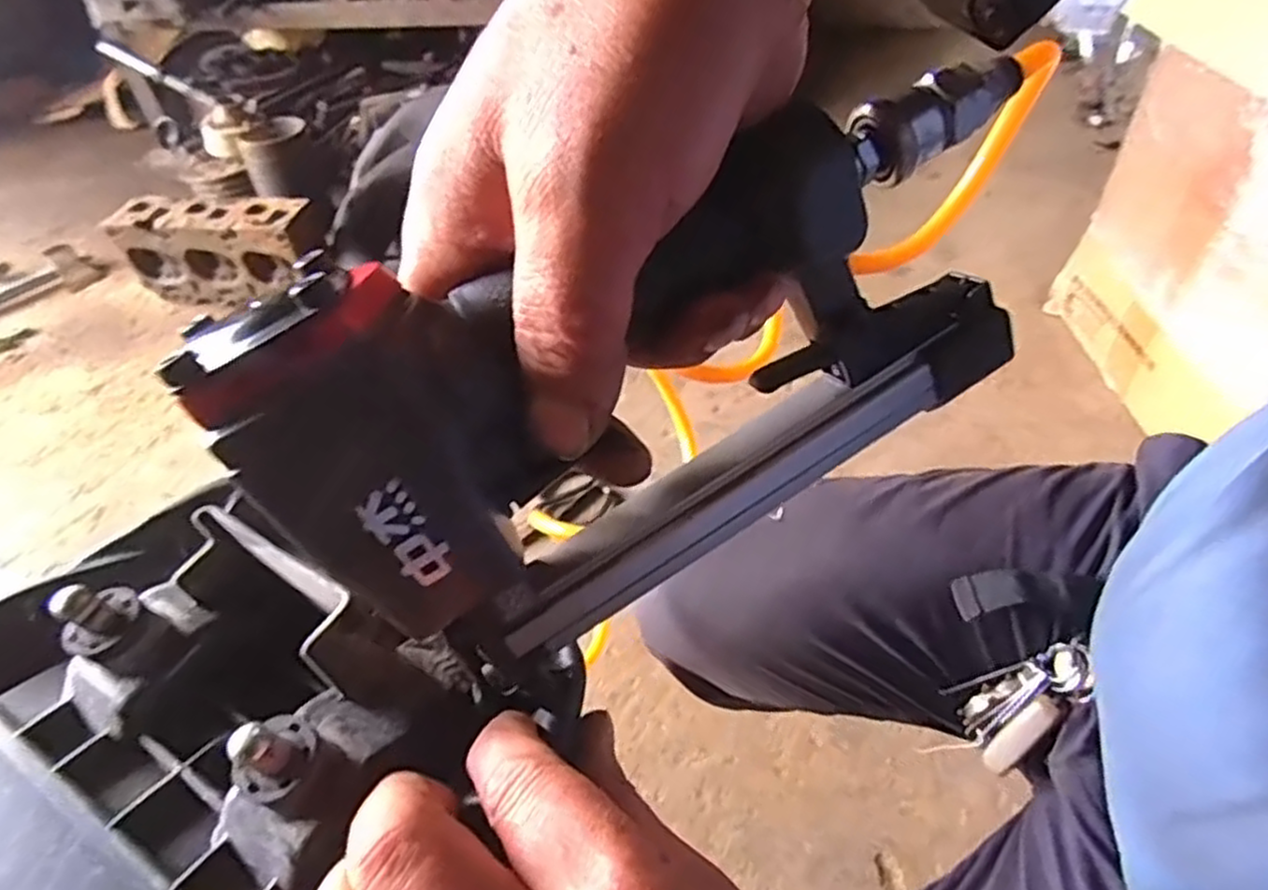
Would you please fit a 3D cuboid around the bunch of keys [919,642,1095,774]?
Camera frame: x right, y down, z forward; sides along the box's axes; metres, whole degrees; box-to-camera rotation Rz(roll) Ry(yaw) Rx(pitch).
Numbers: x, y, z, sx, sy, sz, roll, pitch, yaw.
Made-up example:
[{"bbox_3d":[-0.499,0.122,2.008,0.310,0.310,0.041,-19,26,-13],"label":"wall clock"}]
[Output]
[{"bbox_3d":[0.233,0.166,0.456,0.025,0.117,0.050,18,30,-39],"label":"bunch of keys"}]

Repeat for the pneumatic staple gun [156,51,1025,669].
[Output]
[{"bbox_3d":[0.008,-0.025,0.209,0.206,0.119,0.048,-31,35,-13],"label":"pneumatic staple gun"}]

